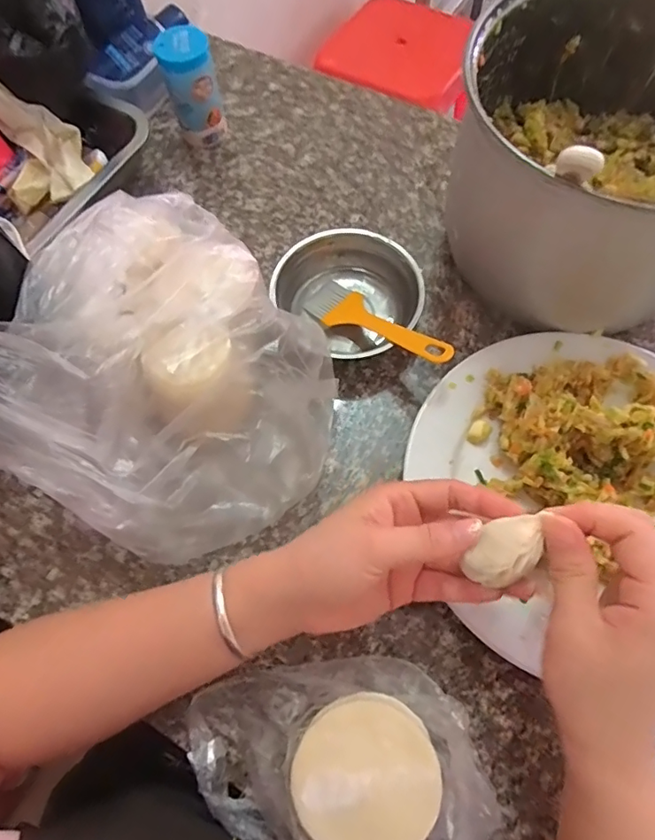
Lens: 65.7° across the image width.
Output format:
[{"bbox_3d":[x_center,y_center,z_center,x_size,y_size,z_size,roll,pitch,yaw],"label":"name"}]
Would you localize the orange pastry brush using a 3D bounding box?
[{"bbox_3d":[0.039,-0.075,0.396,0.038,0.013,0.143,-44,49,-15],"label":"orange pastry brush"}]

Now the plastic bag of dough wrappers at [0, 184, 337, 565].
[{"bbox_3d":[-0.120,-0.036,0.359,0.249,0.116,0.222,25,70,11],"label":"plastic bag of dough wrappers"}]

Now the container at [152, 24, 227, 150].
[{"bbox_3d":[-0.128,-0.313,0.485,0.049,0.088,0.052,-17,68,-6],"label":"container"}]

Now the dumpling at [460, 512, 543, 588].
[{"bbox_3d":[0.091,0.067,0.256,0.037,0.019,0.026,-22,69,-7],"label":"dumpling"}]

